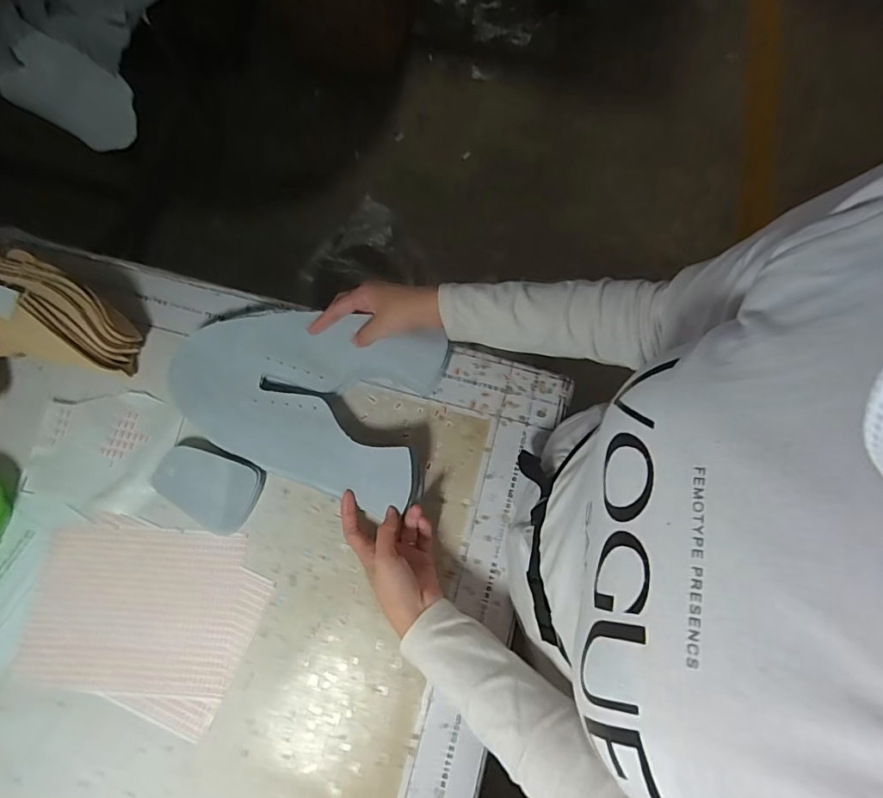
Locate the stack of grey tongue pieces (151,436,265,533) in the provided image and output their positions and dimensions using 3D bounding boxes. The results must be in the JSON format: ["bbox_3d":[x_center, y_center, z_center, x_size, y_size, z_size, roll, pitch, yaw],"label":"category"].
[{"bbox_3d":[-0.242,0.087,0.515,0.109,0.024,0.072,24,76,6],"label":"stack of grey tongue pieces"}]

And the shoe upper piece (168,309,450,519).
[{"bbox_3d":[-0.147,-0.010,0.527,0.271,0.038,0.191,12,75,3],"label":"shoe upper piece"}]

